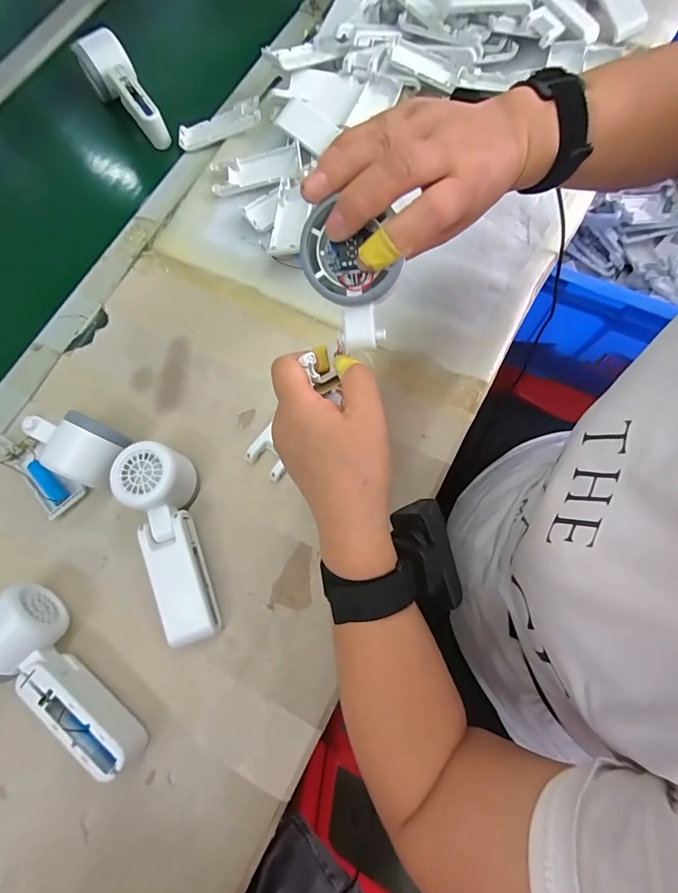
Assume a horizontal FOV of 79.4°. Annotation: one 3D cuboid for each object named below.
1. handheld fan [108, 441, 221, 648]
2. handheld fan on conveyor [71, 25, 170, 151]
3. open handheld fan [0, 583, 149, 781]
[{"bbox_3d":[-0.141,0.079,0.344,0.056,0.046,0.162,-18,72,-3],"label":"handheld fan"},{"bbox_3d":[-0.255,-0.430,0.499,0.051,0.048,0.140,-38,88,-9],"label":"handheld fan on conveyor"},{"bbox_3d":[-0.222,0.183,0.316,0.054,0.052,0.167,-42,75,-10],"label":"open handheld fan"}]

